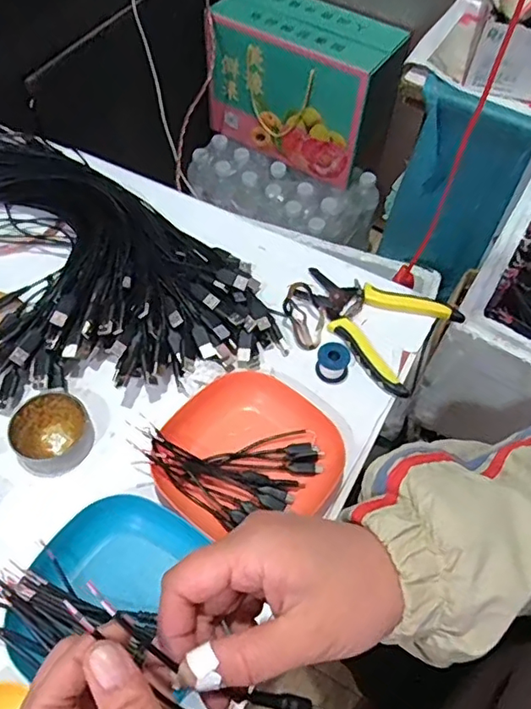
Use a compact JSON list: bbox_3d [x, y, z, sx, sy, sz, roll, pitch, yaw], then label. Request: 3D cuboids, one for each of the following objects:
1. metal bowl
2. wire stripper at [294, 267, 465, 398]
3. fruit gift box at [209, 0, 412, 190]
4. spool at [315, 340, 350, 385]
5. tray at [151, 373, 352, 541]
[{"bbox_3d":[-0.181,0.067,0.483,0.062,0.022,0.064,2,57,-2],"label":"metal bowl"},{"bbox_3d":[0.100,-0.036,0.564,0.150,0.021,0.113,32,61,16],"label":"wire stripper"},{"bbox_3d":[0.075,-0.503,1.075,0.330,0.246,0.167,32,61,16],"label":"fruit gift box"},{"bbox_3d":[0.063,0.006,0.531,0.033,0.023,0.034,2,57,-2],"label":"spool"},{"bbox_3d":[-0.017,0.084,0.470,0.140,0.026,0.136,39,63,19],"label":"tray"}]

